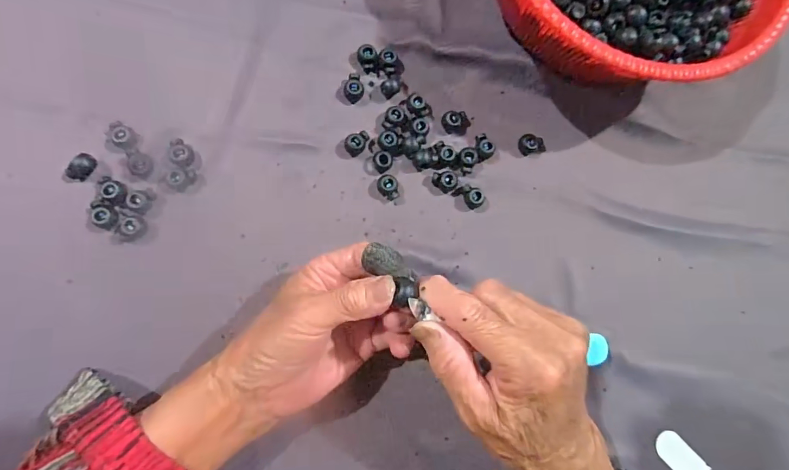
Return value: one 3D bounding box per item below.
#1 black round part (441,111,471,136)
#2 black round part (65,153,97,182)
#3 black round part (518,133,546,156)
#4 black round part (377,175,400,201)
[{"bbox_3d":[0.049,-0.087,0.335,0.024,0.011,0.016,-1,85,-8],"label":"black round part"},{"bbox_3d":[-0.212,-0.046,0.289,0.011,0.013,0.019,29,82,-5],"label":"black round part"},{"bbox_3d":[0.112,-0.074,0.343,0.023,0.010,0.016,-15,87,-9],"label":"black round part"},{"bbox_3d":[-0.005,-0.036,0.322,0.015,0.011,0.019,-7,86,-9],"label":"black round part"}]

